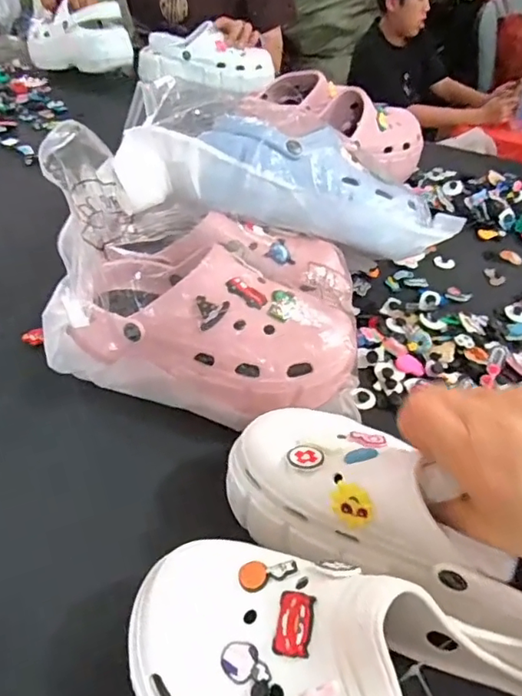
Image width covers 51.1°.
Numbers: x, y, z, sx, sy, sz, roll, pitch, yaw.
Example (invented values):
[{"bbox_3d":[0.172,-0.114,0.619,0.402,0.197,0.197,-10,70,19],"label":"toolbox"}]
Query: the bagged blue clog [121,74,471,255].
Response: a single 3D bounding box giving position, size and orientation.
[{"bbox_3d":[0.037,-0.162,0.533,0.338,0.092,0.117,12,40,-18],"label":"bagged blue clog"}]

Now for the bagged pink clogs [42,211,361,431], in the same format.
[{"bbox_3d":[-0.045,-0.040,0.480,0.259,0.102,0.183,6,43,1],"label":"bagged pink clogs"}]

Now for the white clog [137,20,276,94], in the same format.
[{"bbox_3d":[-0.103,-0.555,1.052,0.255,0.089,0.087,0,43,-5],"label":"white clog"}]

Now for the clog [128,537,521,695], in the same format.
[{"bbox_3d":[0.049,0.168,0.273,0.235,0.085,0.107,11,43,7],"label":"clog"}]

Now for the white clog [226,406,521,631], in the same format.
[{"bbox_3d":[0.090,0.098,0.338,0.235,0.090,0.095,24,45,31],"label":"white clog"}]

